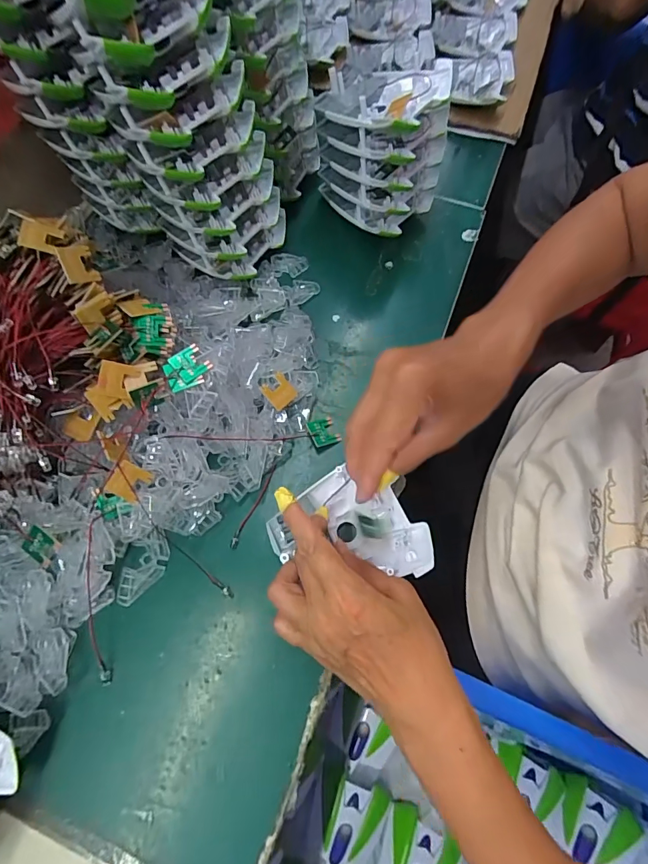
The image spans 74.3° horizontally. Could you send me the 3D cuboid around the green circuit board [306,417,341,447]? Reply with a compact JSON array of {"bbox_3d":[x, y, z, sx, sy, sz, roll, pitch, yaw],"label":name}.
[{"bbox_3d":[0.000,-0.001,0.366,0.026,0.005,0.024,-10,62,-33],"label":"green circuit board"}]

